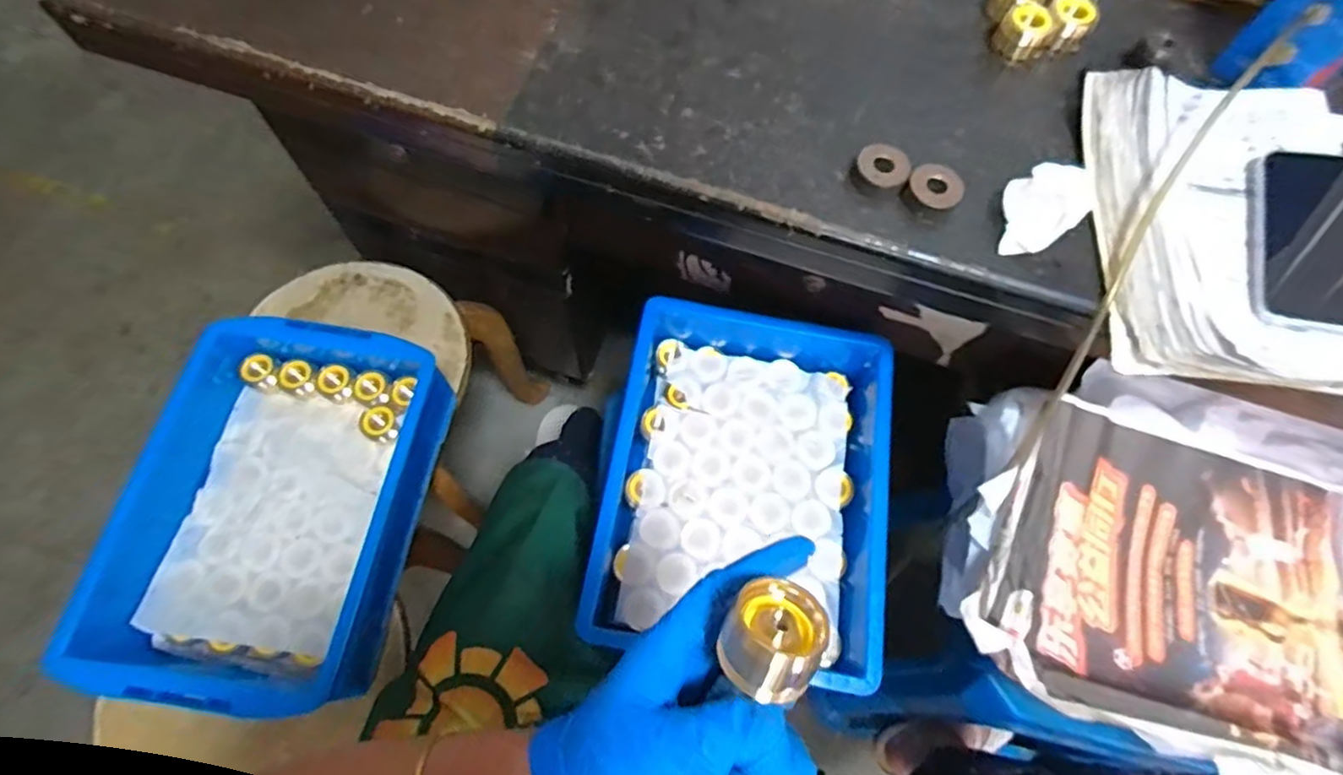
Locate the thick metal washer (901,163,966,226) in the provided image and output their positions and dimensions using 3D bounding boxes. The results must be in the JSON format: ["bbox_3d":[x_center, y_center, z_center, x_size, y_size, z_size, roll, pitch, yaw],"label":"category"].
[{"bbox_3d":[0.196,-0.146,0.467,0.039,0.020,0.038,1,67,-2],"label":"thick metal washer"}]

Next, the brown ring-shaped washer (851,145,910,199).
[{"bbox_3d":[0.161,-0.167,0.476,0.041,0.018,0.035,25,68,7],"label":"brown ring-shaped washer"}]

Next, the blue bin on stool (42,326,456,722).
[{"bbox_3d":[-0.390,0.117,0.627,0.239,0.090,0.360,8,67,1],"label":"blue bin on stool"}]

